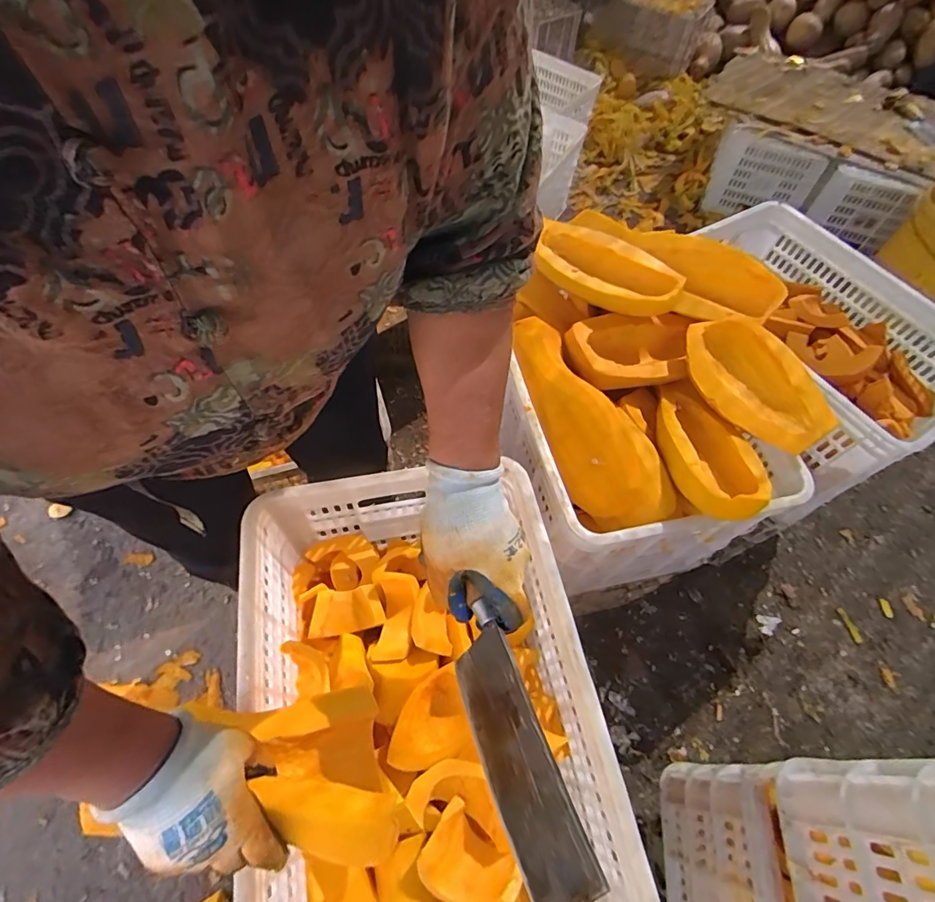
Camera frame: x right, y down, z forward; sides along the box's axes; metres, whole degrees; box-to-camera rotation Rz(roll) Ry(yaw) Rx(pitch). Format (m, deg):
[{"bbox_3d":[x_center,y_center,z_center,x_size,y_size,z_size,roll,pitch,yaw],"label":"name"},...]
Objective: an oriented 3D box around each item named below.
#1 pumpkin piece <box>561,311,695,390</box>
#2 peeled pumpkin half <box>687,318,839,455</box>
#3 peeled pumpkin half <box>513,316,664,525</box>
[{"bbox_3d":[0.253,-0.153,0.765,0.204,0.064,0.133,-4,60,-6],"label":"pumpkin piece"},{"bbox_3d":[0.400,-0.099,0.690,0.123,0.050,0.228,-21,64,-15],"label":"peeled pumpkin half"},{"bbox_3d":[0.164,-0.069,0.695,0.132,0.065,0.355,-15,62,-12],"label":"peeled pumpkin half"}]

